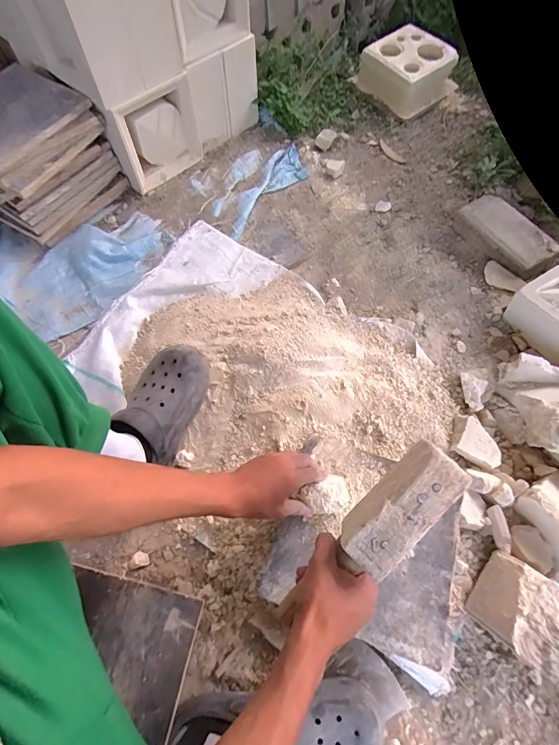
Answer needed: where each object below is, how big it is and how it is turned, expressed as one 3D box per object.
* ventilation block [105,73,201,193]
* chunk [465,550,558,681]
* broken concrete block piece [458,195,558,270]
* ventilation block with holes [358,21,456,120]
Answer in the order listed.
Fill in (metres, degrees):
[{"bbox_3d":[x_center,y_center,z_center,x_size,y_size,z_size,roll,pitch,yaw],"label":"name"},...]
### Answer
[{"bbox_3d":[-0.287,-0.571,0.914,0.218,0.194,0.078,-40,69,-15],"label":"ventilation block"},{"bbox_3d":[0.333,0.329,0.526,0.103,0.089,0.112,35,69,17],"label":"chunk"},{"bbox_3d":[0.487,-0.307,0.815,0.091,0.026,0.206,-29,66,-11],"label":"broken concrete block piece"},{"bbox_3d":[0.382,-0.907,1.148,0.223,0.110,0.238,-35,68,-15],"label":"ventilation block with holes"}]

